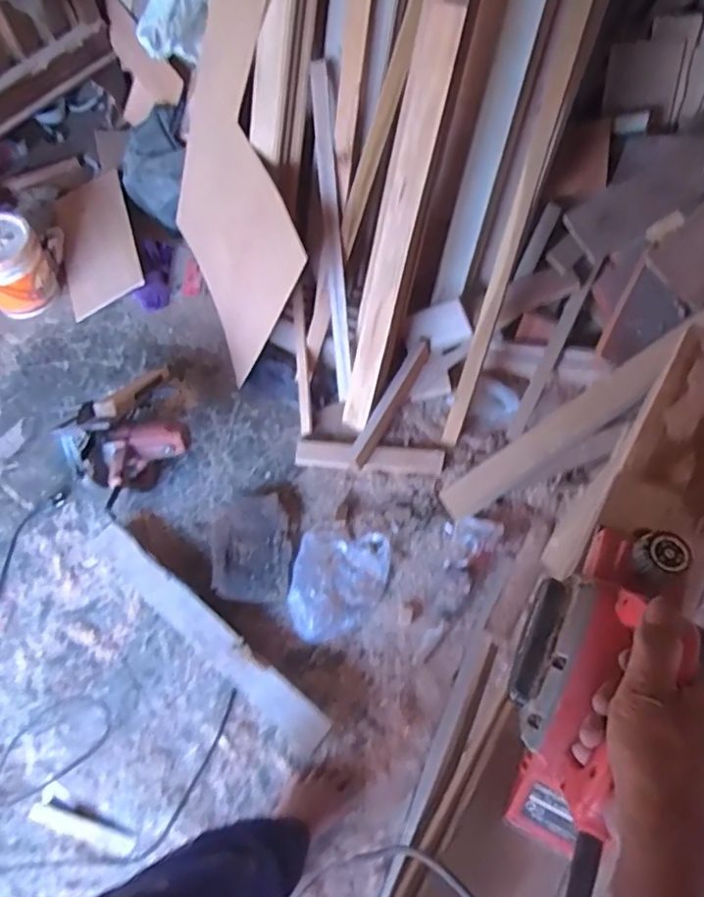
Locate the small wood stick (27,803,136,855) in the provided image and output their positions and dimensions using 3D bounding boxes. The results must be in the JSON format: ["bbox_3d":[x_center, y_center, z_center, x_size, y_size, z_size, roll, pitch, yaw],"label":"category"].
[{"bbox_3d":[-0.494,0.694,1.105,0.209,0.009,0.027,14,66,9],"label":"small wood stick"}]

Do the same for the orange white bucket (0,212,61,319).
[{"bbox_3d":[-0.905,-0.479,1.605,0.200,0.210,0.174,-36,68,-14],"label":"orange white bucket"}]

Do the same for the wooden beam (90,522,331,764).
[{"bbox_3d":[-0.302,0.365,1.227,0.637,0.046,0.086,38,71,18],"label":"wooden beam"}]

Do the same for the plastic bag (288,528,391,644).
[{"bbox_3d":[-0.028,0.288,1.277,0.188,0.030,0.232,9,65,7],"label":"plastic bag"}]

